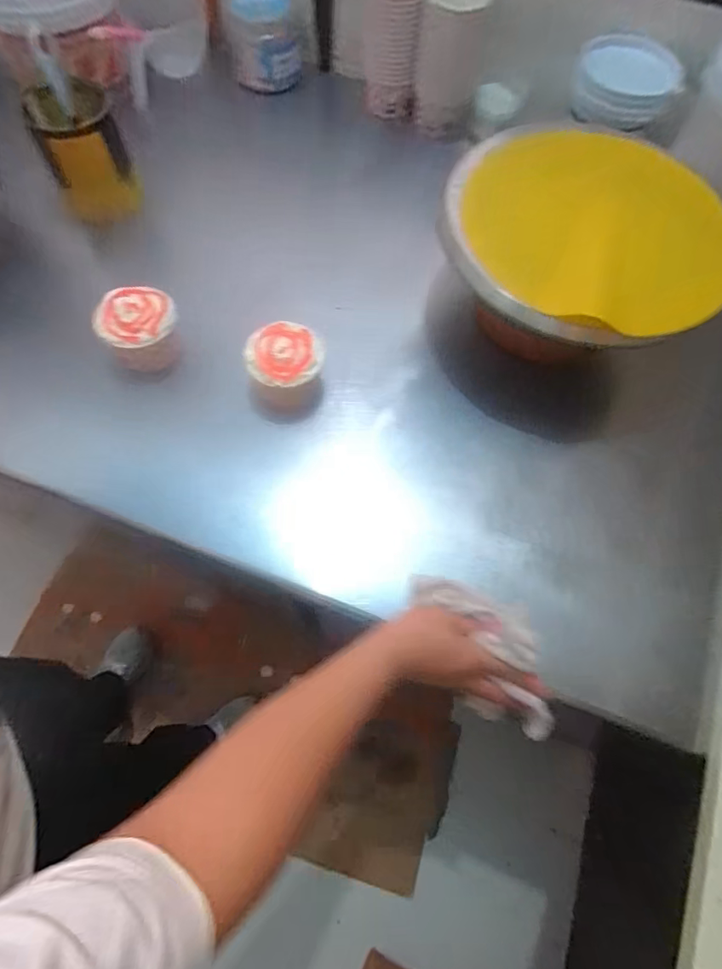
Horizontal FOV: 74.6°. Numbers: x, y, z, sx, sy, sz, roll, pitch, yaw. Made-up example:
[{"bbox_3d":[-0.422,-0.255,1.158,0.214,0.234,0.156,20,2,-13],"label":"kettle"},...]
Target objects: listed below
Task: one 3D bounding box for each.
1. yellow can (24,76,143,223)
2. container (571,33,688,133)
[{"bbox_3d":[-0.322,-0.390,0.560,0.090,0.117,0.082,0,68,-1],"label":"yellow can"},{"bbox_3d":[0.334,-0.499,0.596,0.121,0.050,0.120,0,68,-1],"label":"container"}]

